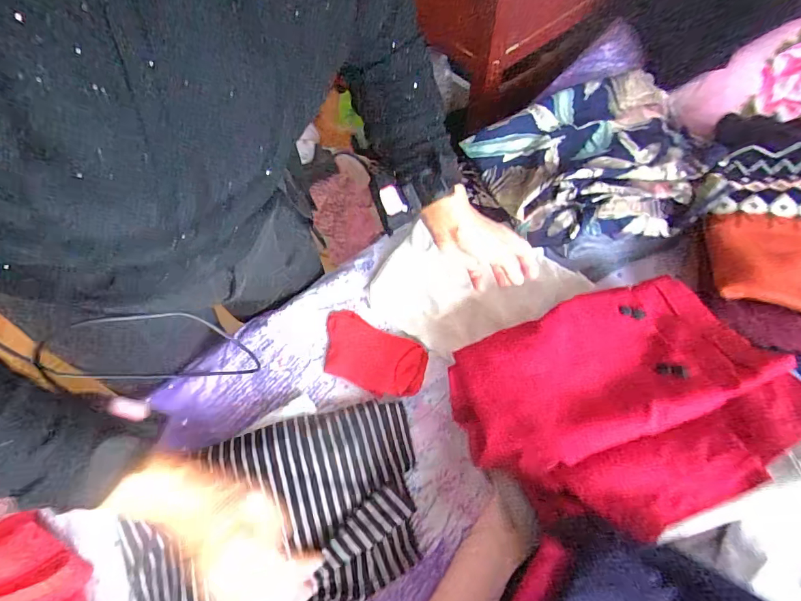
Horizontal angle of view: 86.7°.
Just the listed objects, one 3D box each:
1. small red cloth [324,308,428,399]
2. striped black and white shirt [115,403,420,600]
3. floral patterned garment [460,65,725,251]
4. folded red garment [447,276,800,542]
[{"bbox_3d":[-0.042,0.077,0.591,0.157,0.019,0.092,24,67,13],"label":"small red cloth"},{"bbox_3d":[-0.137,0.261,0.478,0.317,0.043,0.252,-9,64,-3],"label":"striped black and white shirt"},{"bbox_3d":[0.299,-0.211,0.655,0.342,0.069,0.279,-22,65,-9],"label":"floral patterned garment"},{"bbox_3d":[0.251,0.098,0.463,0.370,0.054,0.235,-19,65,-8],"label":"folded red garment"}]

